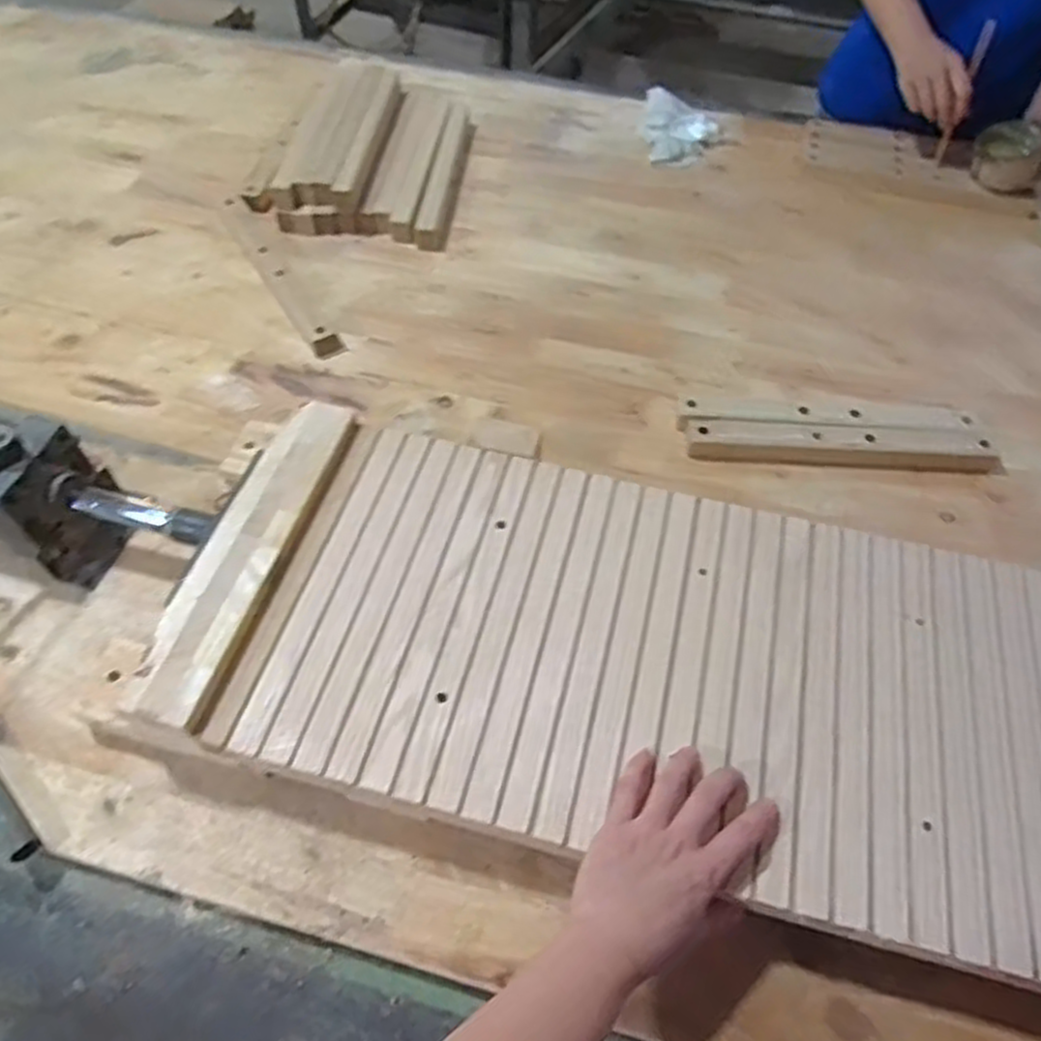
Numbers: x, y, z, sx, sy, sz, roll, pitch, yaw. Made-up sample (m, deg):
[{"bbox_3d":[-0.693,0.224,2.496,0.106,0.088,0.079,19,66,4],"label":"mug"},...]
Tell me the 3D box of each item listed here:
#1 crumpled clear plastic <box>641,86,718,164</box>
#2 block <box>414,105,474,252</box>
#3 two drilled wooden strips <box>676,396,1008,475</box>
[{"bbox_3d":[0.231,-0.589,1.148,0.121,0.052,0.110,19,56,11],"label":"crumpled clear plastic"},{"bbox_3d":[-0.102,-0.499,1.081,0.039,0.047,0.323,6,54,2],"label":"block"},{"bbox_3d":[0.333,-0.093,0.809,0.323,0.026,0.091,2,54,0],"label":"two drilled wooden strips"}]

